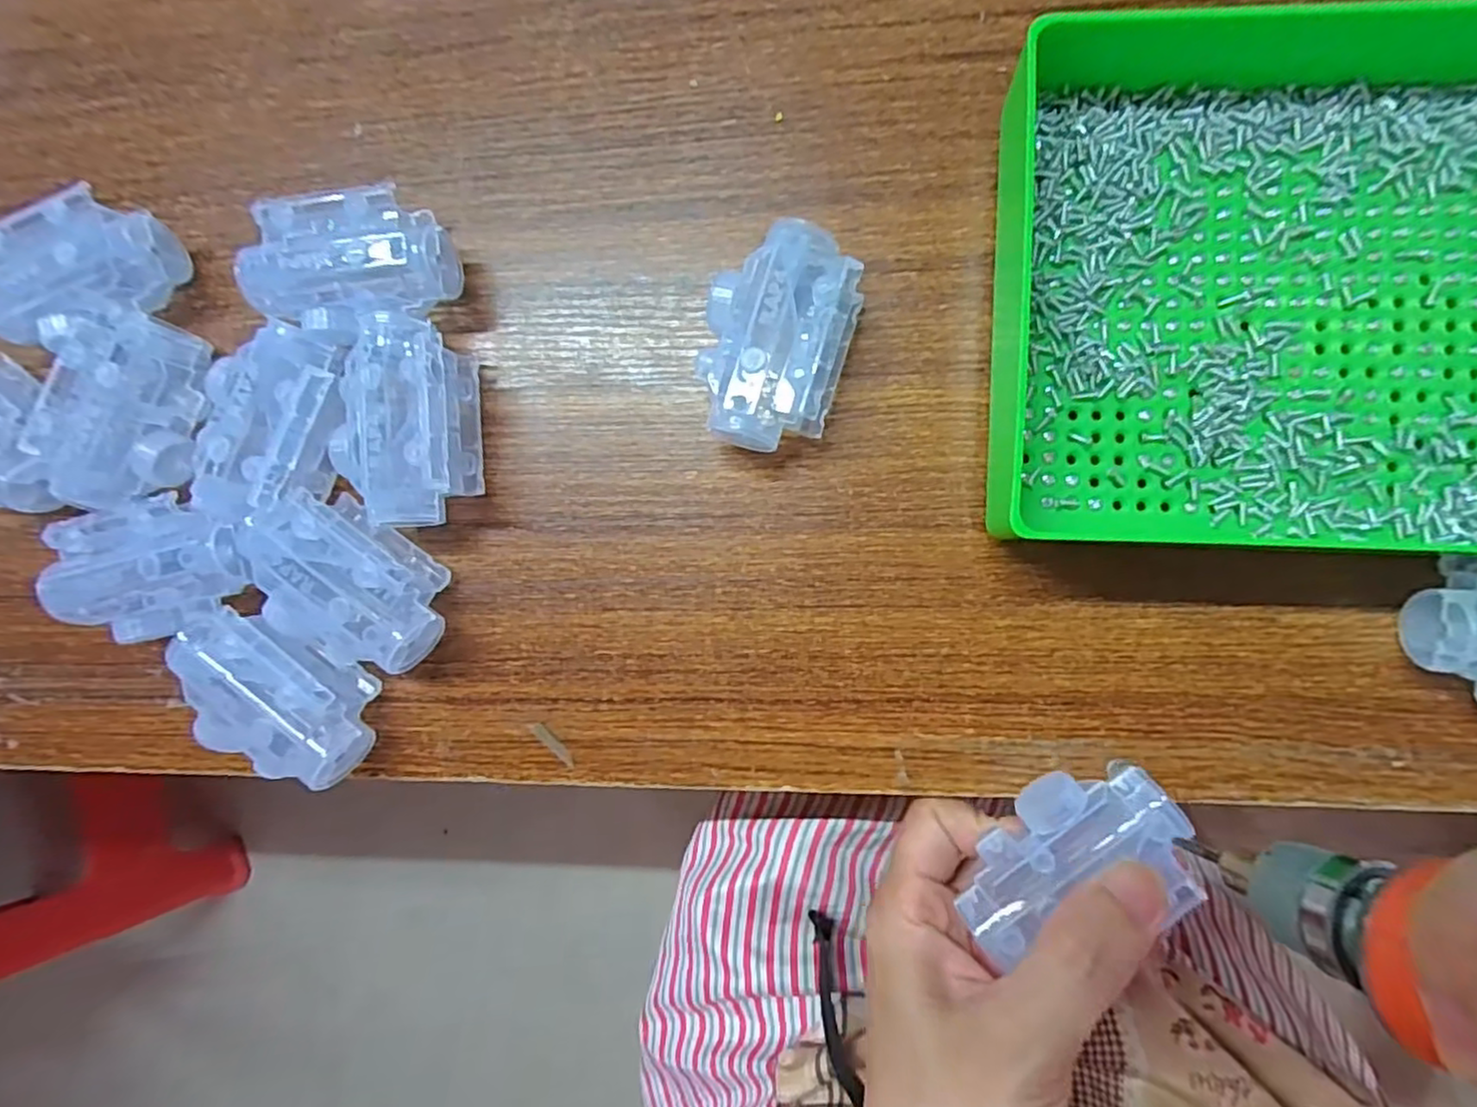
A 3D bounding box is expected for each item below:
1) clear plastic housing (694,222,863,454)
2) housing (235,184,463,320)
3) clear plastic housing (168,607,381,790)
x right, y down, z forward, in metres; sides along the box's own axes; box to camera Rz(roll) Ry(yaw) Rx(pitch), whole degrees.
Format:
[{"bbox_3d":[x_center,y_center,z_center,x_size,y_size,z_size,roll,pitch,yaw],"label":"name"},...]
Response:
[{"bbox_3d":[0.013,-0.068,0.214,0.045,0.031,0.069,10,90,6],"label":"clear plastic housing"},{"bbox_3d":[-0.134,-0.099,0.227,0.066,0.031,0.036,-5,88,6],"label":"housing"},{"bbox_3d":[-0.159,0.047,0.225,0.065,0.030,0.043,24,91,6],"label":"clear plastic housing"}]

